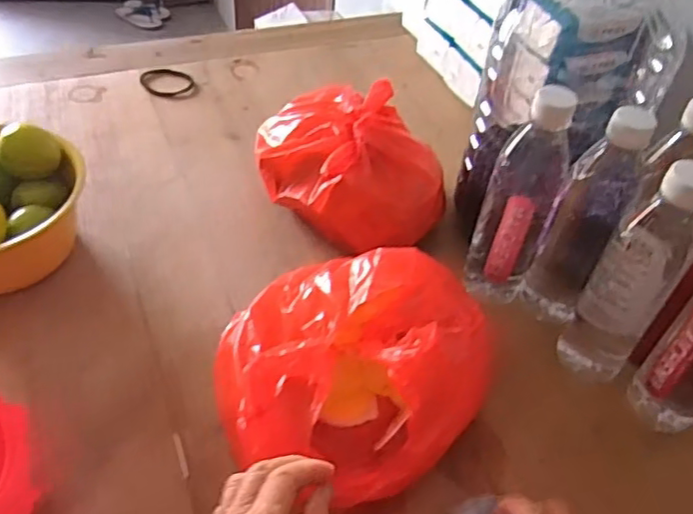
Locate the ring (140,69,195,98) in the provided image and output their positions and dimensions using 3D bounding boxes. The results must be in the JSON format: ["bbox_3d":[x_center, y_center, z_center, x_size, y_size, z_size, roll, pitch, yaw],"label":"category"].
[{"bbox_3d":[-0.248,-0.242,0.857,0.061,0.005,0.077,-33,57,-32],"label":"ring"}]

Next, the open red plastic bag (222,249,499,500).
[{"bbox_3d":[0.001,0.087,0.506,0.205,0.111,0.207,20,47,13],"label":"open red plastic bag"}]

